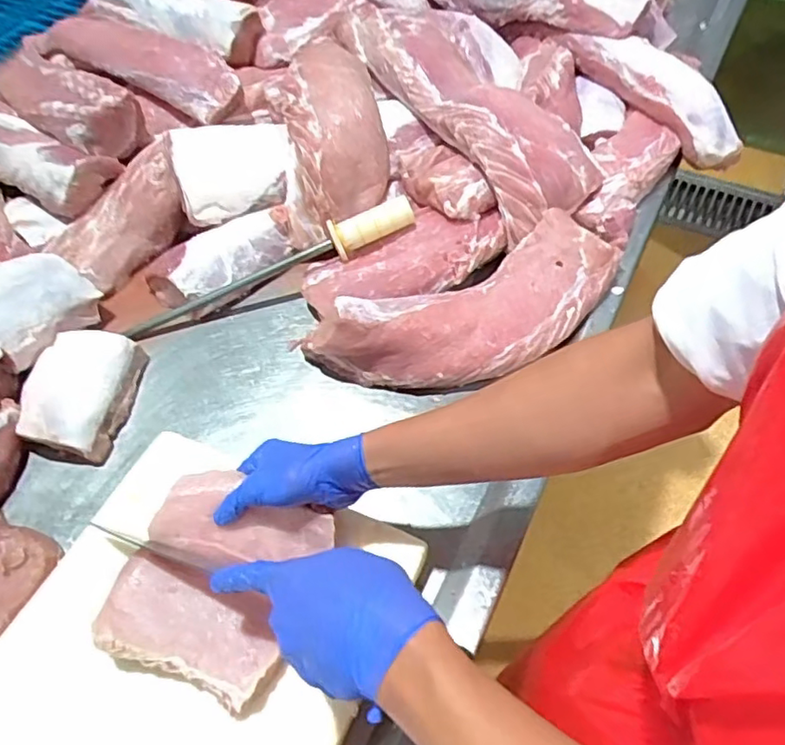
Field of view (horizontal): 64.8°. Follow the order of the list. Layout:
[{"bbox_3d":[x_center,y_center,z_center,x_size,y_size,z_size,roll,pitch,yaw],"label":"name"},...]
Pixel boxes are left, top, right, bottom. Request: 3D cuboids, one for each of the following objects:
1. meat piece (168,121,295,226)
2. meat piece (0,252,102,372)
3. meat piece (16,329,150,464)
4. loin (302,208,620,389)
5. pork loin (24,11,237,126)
[{"bbox_3d":[-0.207,-0.272,0.818,0.153,0.061,0.127,-15,56,-7],"label":"meat piece"},{"bbox_3d":[-0.429,-0.085,0.722,0.113,0.056,0.144,28,61,16],"label":"meat piece"},{"bbox_3d":[-0.354,0.024,0.685,0.112,0.048,0.142,1,56,4],"label":"meat piece"},{"bbox_3d":[0.098,-0.070,0.706,0.367,0.079,0.148,-27,58,-14],"label":"loin"},{"bbox_3d":[-0.391,-0.465,0.895,0.399,0.065,0.098,23,60,18],"label":"pork loin"}]

